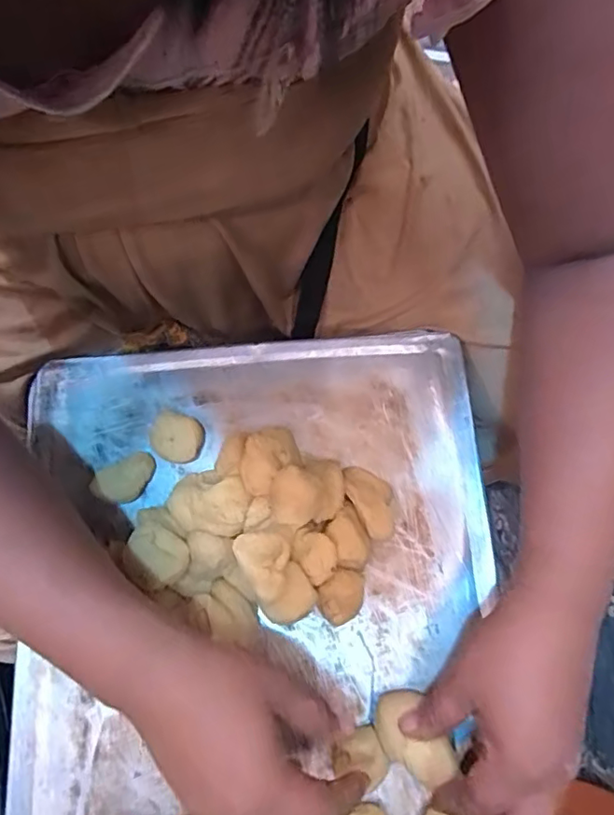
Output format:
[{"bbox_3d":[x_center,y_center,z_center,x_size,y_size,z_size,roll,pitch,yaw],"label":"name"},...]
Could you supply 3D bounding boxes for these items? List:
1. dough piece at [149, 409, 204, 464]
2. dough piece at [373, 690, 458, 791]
[{"bbox_3d":[-0.097,0.023,0.406,0.039,0.016,0.034,26,80,6],"label":"dough piece"},{"bbox_3d":[0.065,0.204,0.338,0.034,0.029,0.050,-34,80,-6],"label":"dough piece"}]

